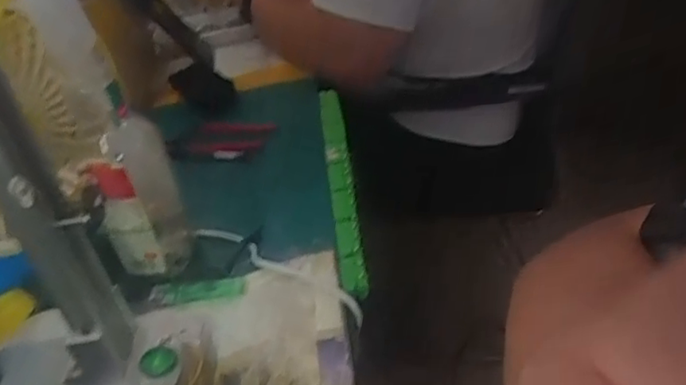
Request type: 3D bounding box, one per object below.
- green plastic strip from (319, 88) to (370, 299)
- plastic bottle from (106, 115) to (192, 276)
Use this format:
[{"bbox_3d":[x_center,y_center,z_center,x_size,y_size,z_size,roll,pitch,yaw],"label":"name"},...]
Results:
[{"bbox_3d":[-0.004,-0.026,0.622,0.023,0.012,0.345,-10,35,1],"label":"green plastic strip"},{"bbox_3d":[-0.167,0.006,0.520,0.062,0.124,0.050,-18,36,-9],"label":"plastic bottle"}]

